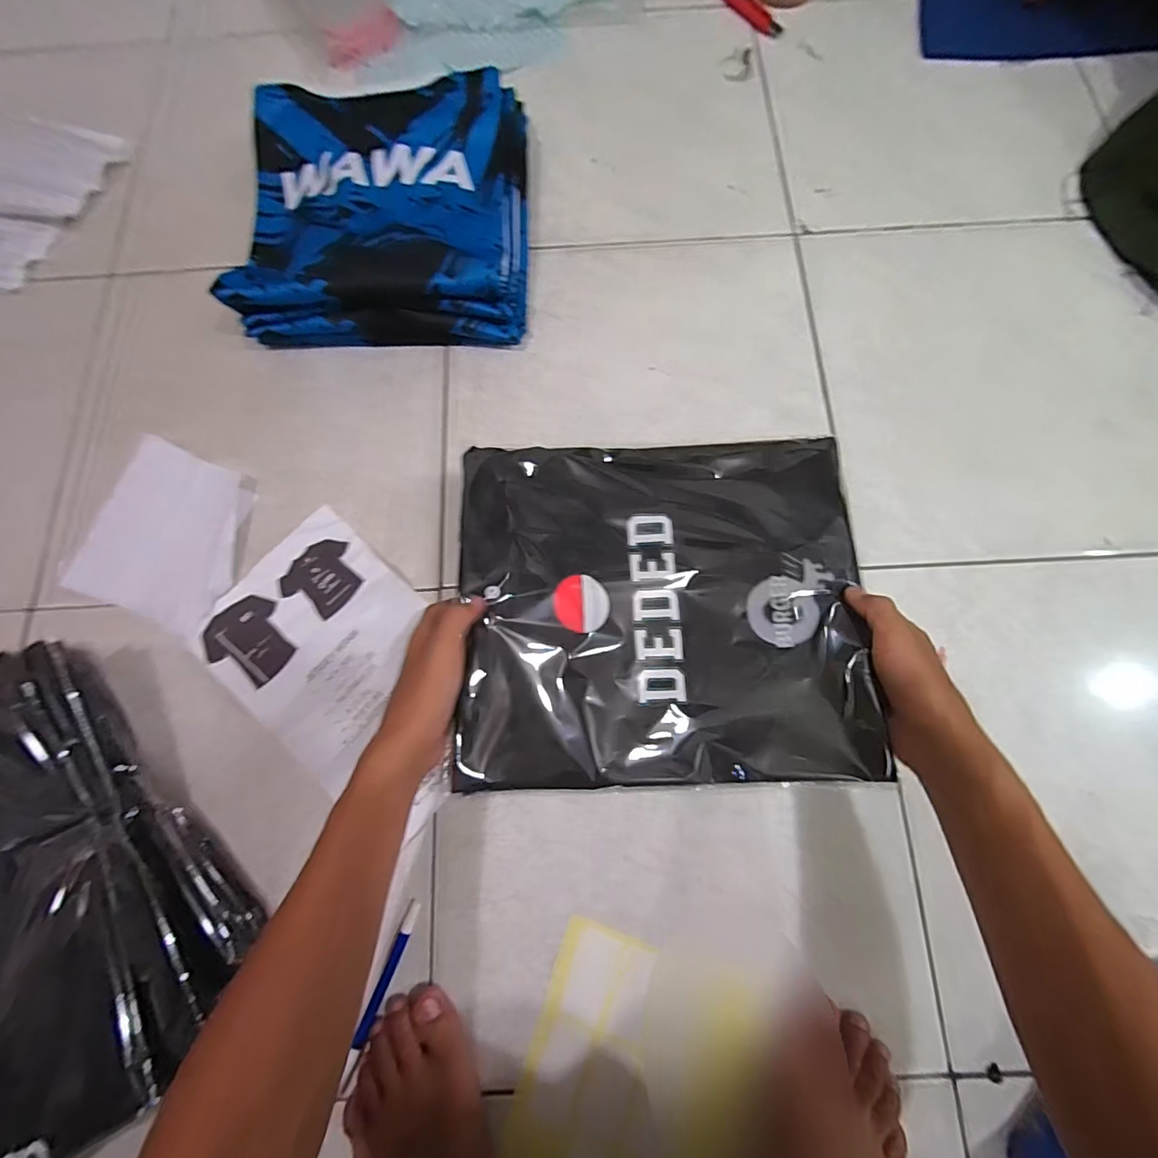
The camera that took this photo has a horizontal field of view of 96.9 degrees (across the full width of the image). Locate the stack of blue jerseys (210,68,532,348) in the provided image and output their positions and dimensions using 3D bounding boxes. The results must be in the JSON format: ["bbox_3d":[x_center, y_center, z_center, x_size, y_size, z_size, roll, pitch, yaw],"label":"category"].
[{"bbox_3d":[-0.212,-0.407,0.566,0.308,0.077,0.309,-2,76,0],"label":"stack of blue jerseys"}]

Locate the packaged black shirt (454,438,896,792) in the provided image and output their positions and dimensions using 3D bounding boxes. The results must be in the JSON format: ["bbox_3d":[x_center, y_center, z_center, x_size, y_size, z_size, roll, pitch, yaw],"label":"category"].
[{"bbox_3d":[0.064,0.017,0.410,0.309,0.024,0.274,-1,76,1],"label":"packaged black shirt"}]

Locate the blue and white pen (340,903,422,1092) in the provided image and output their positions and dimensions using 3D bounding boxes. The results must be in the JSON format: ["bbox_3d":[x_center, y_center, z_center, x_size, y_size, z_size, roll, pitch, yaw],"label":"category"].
[{"bbox_3d":[-0.157,0.327,0.409,0.010,0.008,0.127,20,77,6],"label":"blue and white pen"}]

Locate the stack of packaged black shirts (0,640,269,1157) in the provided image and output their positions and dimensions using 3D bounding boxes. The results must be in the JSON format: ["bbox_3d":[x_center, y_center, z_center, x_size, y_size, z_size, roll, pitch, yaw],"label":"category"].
[{"bbox_3d":[-0.451,0.265,0.385,0.304,0.094,0.334,-34,78,-7],"label":"stack of packaged black shirts"}]

